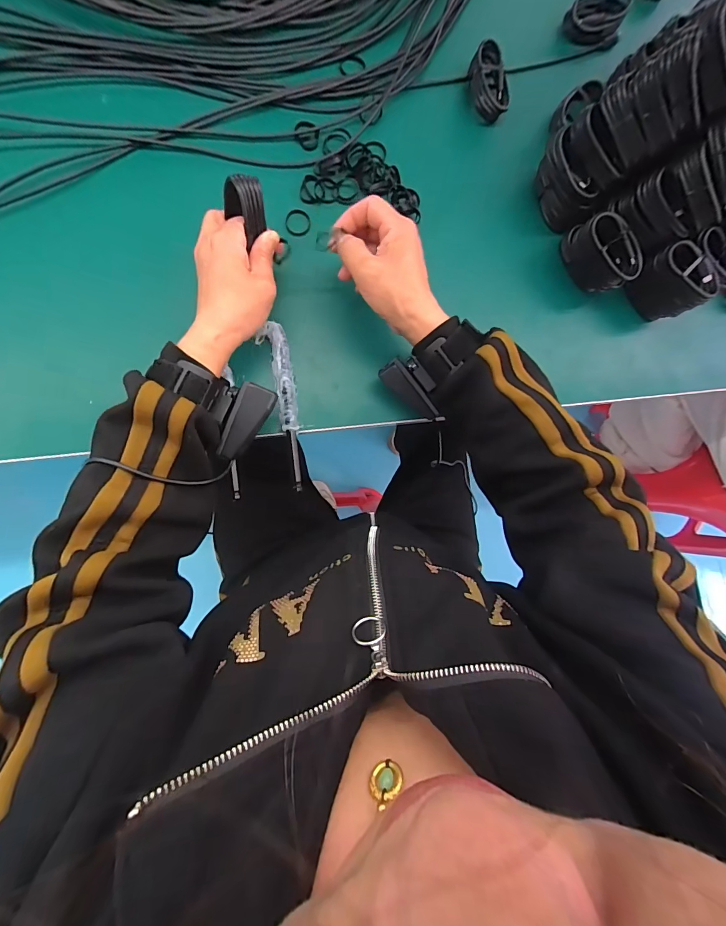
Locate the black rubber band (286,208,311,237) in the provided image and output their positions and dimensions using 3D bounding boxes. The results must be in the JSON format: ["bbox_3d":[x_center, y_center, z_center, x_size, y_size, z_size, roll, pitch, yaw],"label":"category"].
[{"bbox_3d":[-0.068,-0.255,0.406,0.026,0.004,0.028,7,88,-9],"label":"black rubber band"}]

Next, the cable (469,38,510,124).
[{"bbox_3d":[0.139,-0.424,0.429,0.037,0.026,0.068,-21,93,-9],"label":"cable"}]

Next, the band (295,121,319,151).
[{"bbox_3d":[-0.059,-0.350,0.410,0.024,0.007,0.027,-31,94,-8],"label":"band"}]

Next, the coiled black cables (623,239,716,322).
[{"bbox_3d":[0.342,-0.203,0.435,0.070,0.082,0.034,36,84,-7],"label":"coiled black cables"}]

